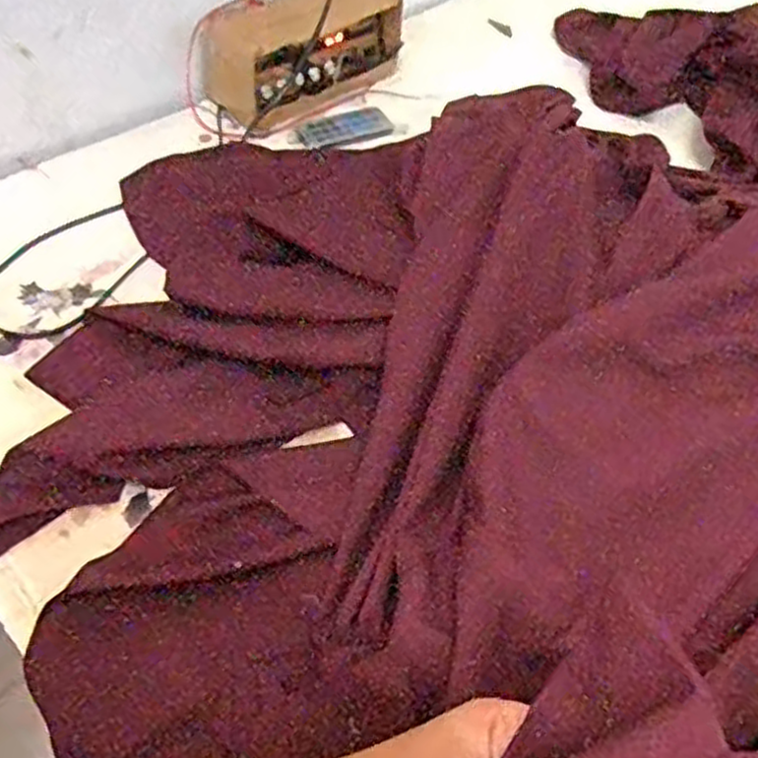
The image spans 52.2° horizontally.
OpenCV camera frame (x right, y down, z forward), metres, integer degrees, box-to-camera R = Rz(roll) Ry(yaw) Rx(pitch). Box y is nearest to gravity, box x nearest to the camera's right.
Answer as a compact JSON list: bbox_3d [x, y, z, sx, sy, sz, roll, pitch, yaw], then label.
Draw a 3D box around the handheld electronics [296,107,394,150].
[{"bbox_3d":[-0.033,-0.233,0.723,0.089,0.008,0.042,-22,53,-21],"label":"handheld electronics"}]

